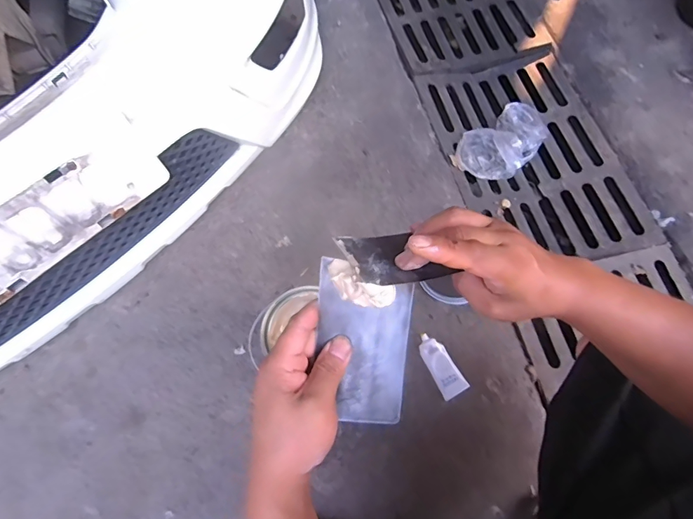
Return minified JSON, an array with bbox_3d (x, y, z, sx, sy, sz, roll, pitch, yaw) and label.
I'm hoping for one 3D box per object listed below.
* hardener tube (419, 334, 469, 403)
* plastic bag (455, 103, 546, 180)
[{"bbox_3d":[0.179,0.199,0.798,0.050,0.024,0.125,-28,70,-10],"label":"hardener tube"},{"bbox_3d":[0.386,-0.293,1.026,0.276,0.052,0.148,-38,72,-13],"label":"plastic bag"}]

